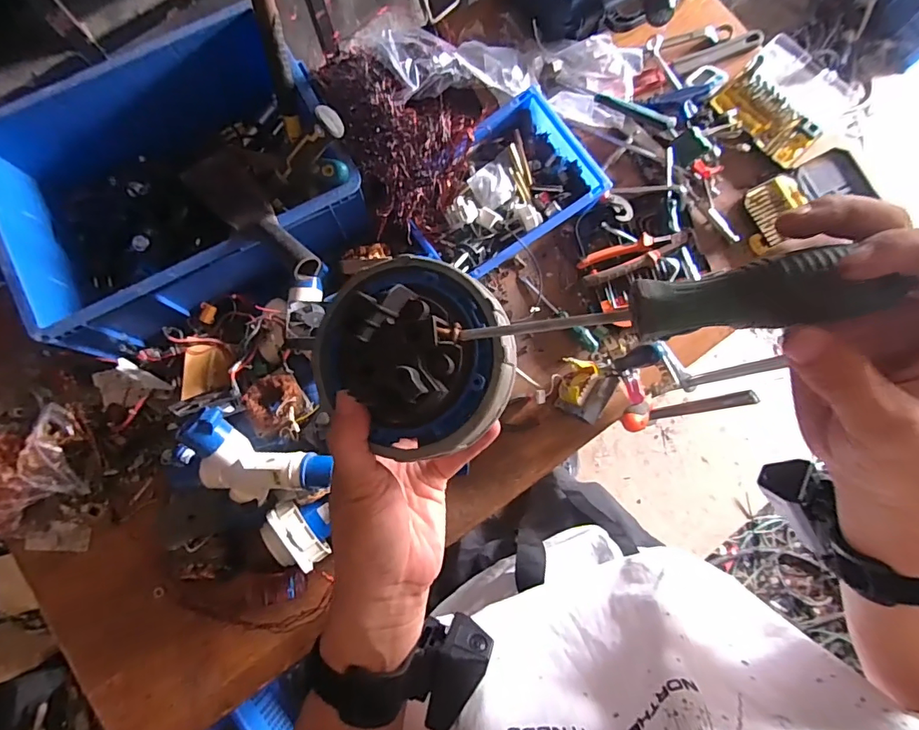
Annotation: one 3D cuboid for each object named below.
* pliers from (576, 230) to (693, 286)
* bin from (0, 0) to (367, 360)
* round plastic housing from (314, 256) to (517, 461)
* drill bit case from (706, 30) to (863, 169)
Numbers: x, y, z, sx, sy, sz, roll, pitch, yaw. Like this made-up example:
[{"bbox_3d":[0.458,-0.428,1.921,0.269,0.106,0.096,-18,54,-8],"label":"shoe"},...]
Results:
[{"bbox_3d":[0.300,-0.188,0.808,0.193,0.031,0.059,-23,80,-5],"label":"pliers"},{"bbox_3d":[-0.434,-0.293,0.754,0.485,0.176,0.430,-27,81,-6],"label":"bin"},{"bbox_3d":[-0.024,-0.009,0.243,0.105,0.043,0.092,44,82,7],"label":"round plastic housing"},{"bbox_3d":[0.626,-0.513,0.907,0.197,0.038,0.249,42,81,7],"label":"drill bit case"}]

